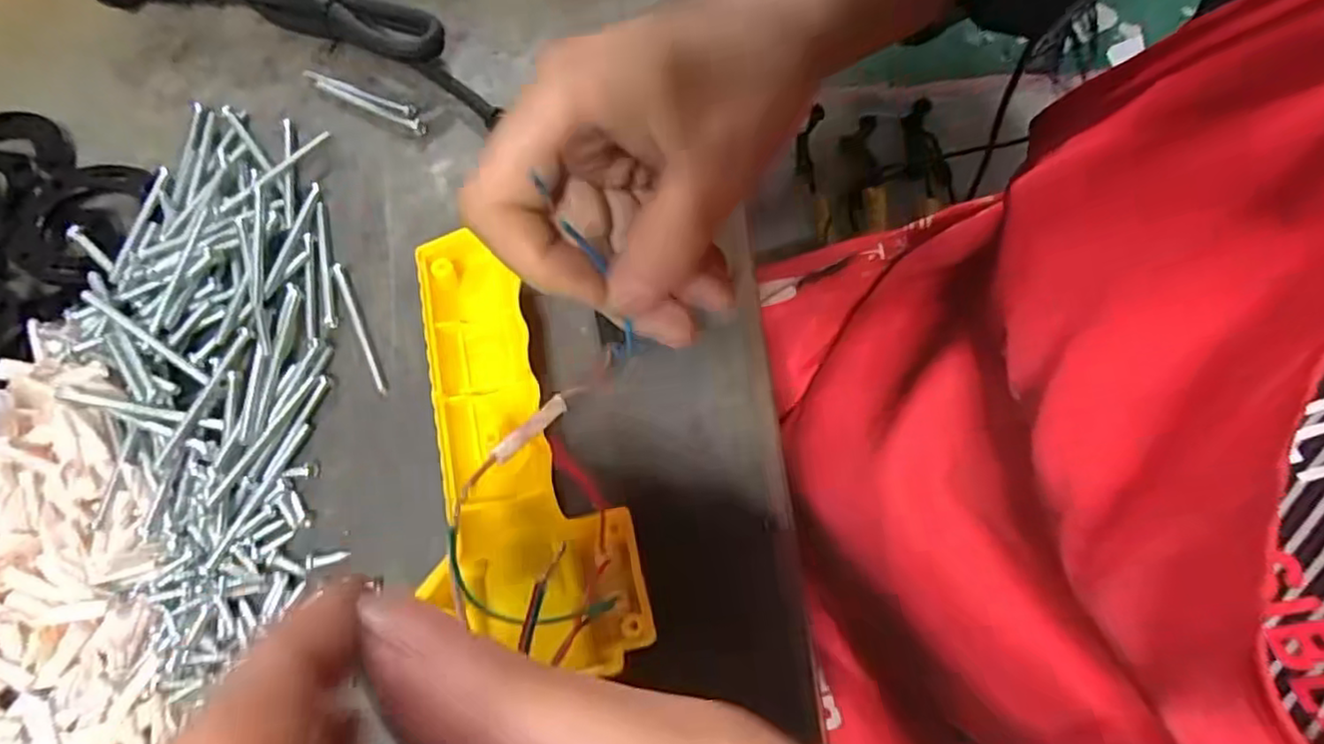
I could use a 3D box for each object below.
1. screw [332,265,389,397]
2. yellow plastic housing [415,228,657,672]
[{"bbox_3d":[-0.117,-0.017,0.255,0.005,0.006,0.057,-23,72,-10],"label":"screw"},{"bbox_3d":[-0.051,0.022,0.231,0.063,0.029,0.152,-11,71,-6],"label":"yellow plastic housing"}]

